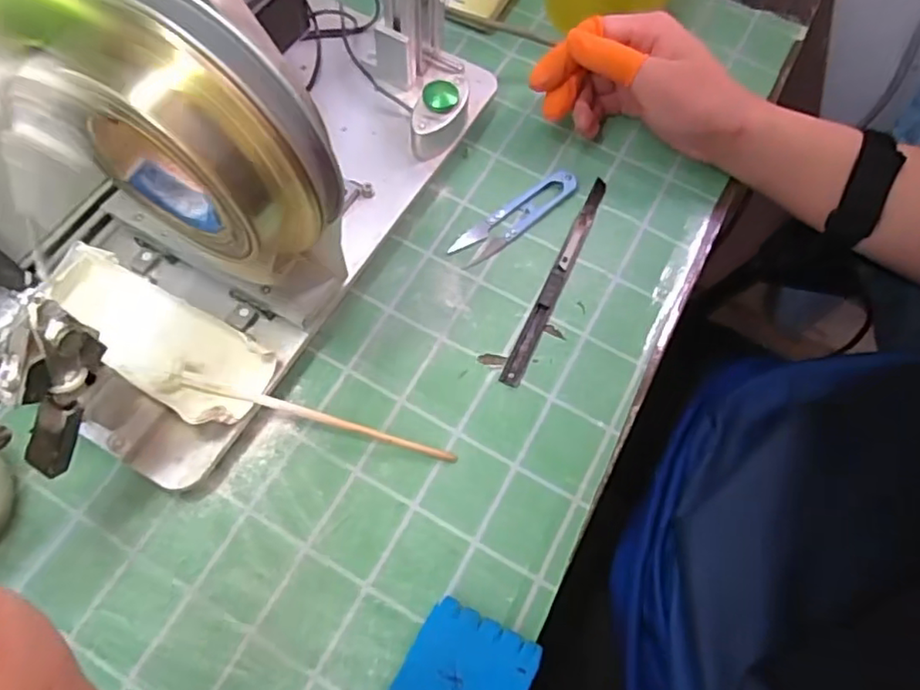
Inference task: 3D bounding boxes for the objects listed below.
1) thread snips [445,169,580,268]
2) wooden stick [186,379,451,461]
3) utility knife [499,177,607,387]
[{"bbox_3d":[0.038,-0.088,0.412,0.101,0.007,0.025,-39,72,-17],"label":"thread snips"},{"bbox_3d":[-0.075,0.041,0.338,0.151,0.008,0.006,17,66,-7],"label":"wooden stick"},{"bbox_3d":[0.064,-0.046,0.396,0.013,0.007,0.164,23,68,9],"label":"utility knife"}]

